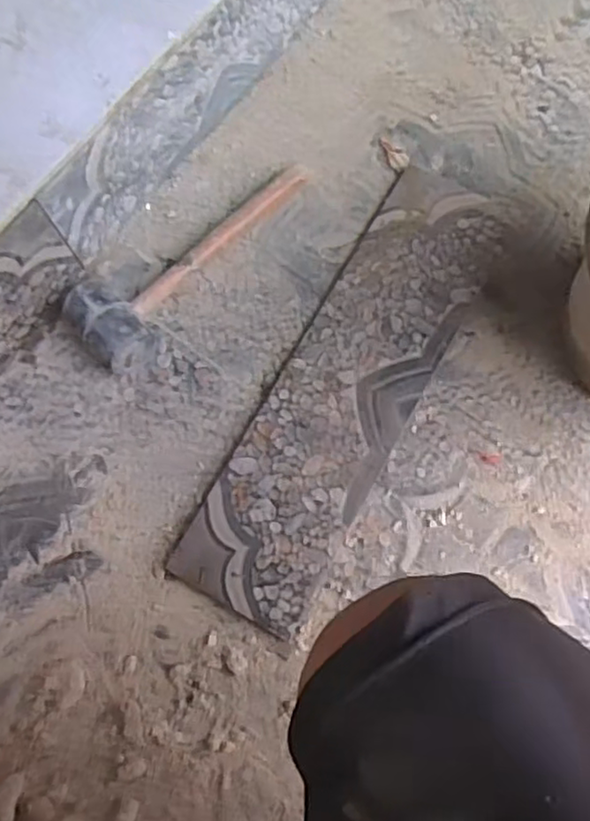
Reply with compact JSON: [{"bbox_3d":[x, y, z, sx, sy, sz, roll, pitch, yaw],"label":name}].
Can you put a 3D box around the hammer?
[{"bbox_3d":[-0.113,-0.171,0.673,0.100,0.062,0.293,40,80,9],"label":"hammer"}]

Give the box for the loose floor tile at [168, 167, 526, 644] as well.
[{"bbox_3d":[0.059,-0.028,0.659,0.134,0.013,0.494,30,78,7],"label":"loose floor tile"}]

